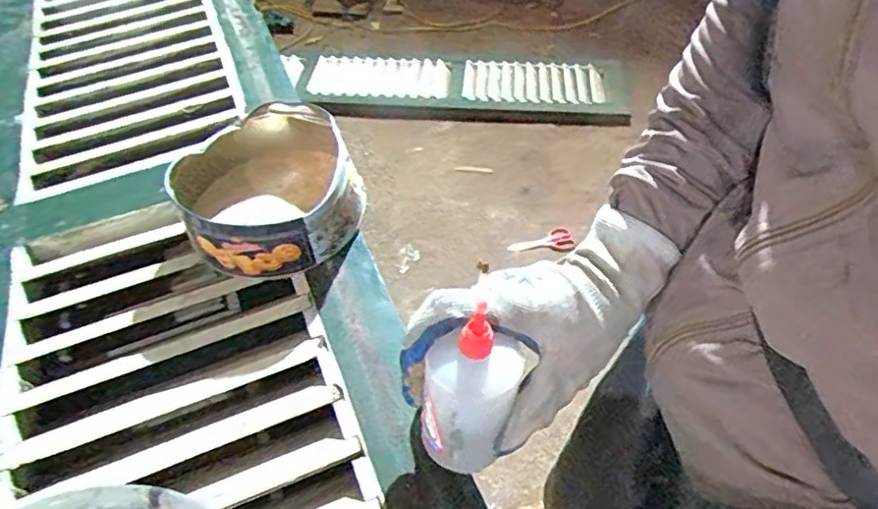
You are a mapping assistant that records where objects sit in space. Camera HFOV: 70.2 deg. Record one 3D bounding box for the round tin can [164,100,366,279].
[{"bbox_3d":[-0.142,-0.056,0.521,0.142,0.059,0.159,-25,53,-20],"label":"round tin can"}]

